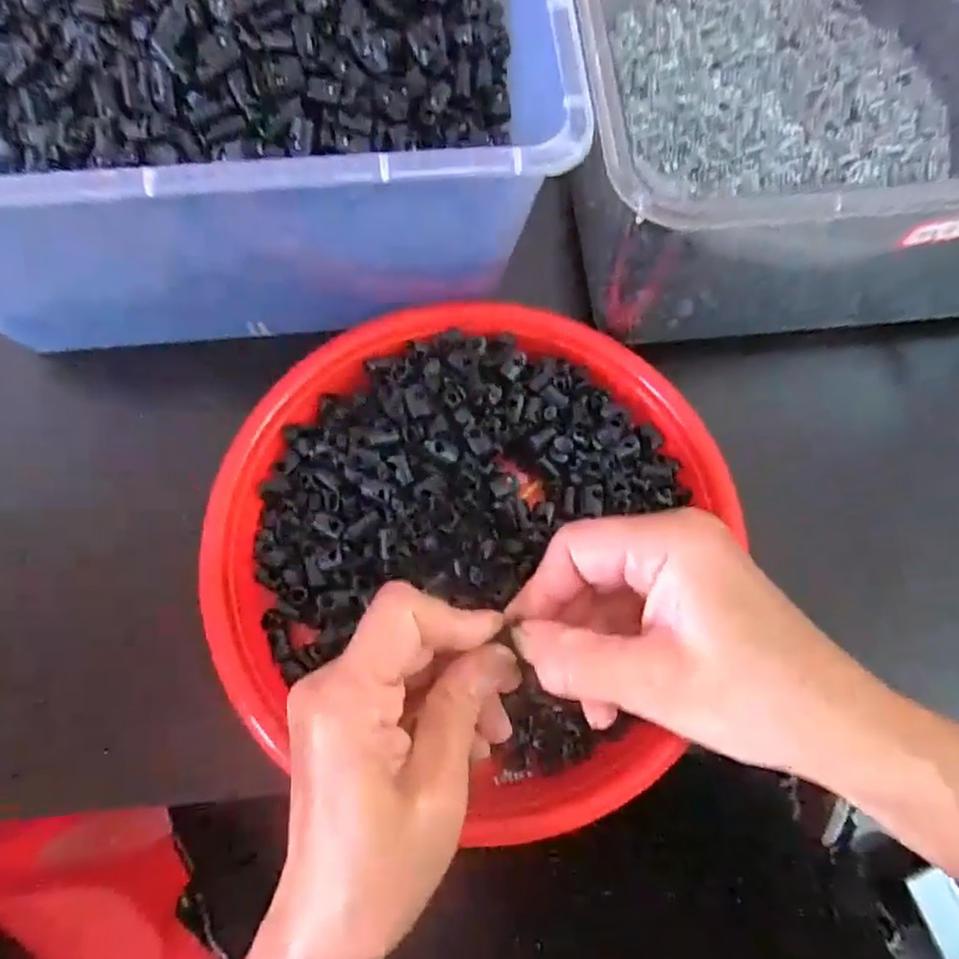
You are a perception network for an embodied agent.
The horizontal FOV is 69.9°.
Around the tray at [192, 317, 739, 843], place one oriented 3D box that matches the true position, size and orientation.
[{"bbox_3d":[-0.007,0.021,0.318,0.225,0.032,0.229,0,74,-1],"label":"tray"}]

